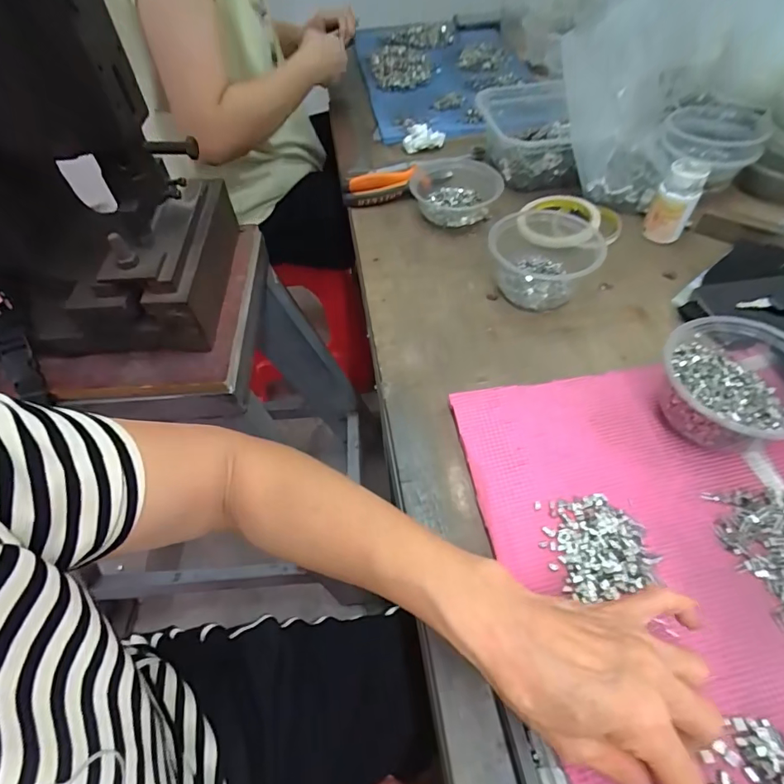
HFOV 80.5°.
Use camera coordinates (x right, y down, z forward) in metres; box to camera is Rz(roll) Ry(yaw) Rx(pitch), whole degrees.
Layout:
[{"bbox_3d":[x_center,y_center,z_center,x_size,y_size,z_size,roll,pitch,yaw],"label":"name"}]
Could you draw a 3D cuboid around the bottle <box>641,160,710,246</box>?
[{"bbox_3d":[0.330,-0.219,0.543,0.044,0.087,0.039,21,57,19],"label":"bottle"}]

